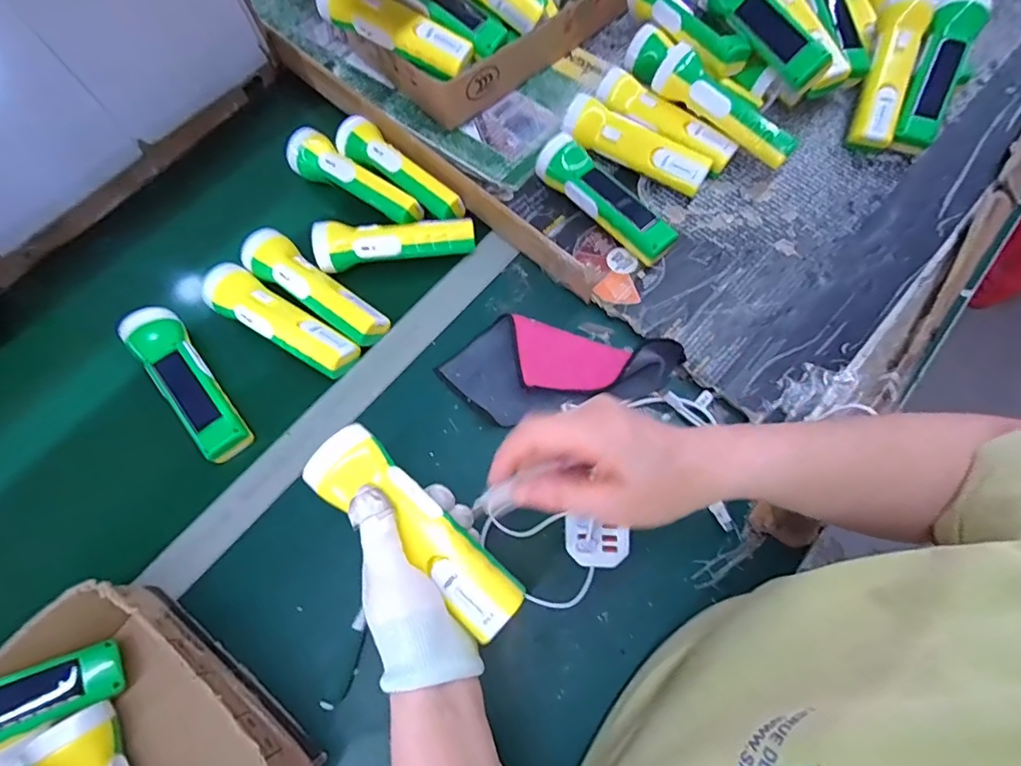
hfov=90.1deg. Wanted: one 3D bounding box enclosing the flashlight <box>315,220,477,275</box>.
[{"bbox_3d":[-0.122,-0.149,0.544,0.166,0.042,0.041,-8,69,0],"label":"flashlight"}]

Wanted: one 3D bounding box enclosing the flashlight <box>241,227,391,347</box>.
[{"bbox_3d":[-0.200,-0.098,0.527,0.170,0.041,0.054,37,75,15],"label":"flashlight"}]

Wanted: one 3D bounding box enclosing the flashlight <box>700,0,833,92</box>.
[{"bbox_3d":[0.268,-0.386,0.542,0.042,0.035,0.174,-29,71,-8],"label":"flashlight"}]

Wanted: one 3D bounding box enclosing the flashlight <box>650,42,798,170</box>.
[{"bbox_3d":[0.228,-0.292,0.536,0.172,0.039,0.042,41,77,16],"label":"flashlight"}]

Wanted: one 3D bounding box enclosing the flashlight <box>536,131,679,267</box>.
[{"bbox_3d":[0.100,-0.195,0.541,0.047,0.041,0.171,-43,74,-12],"label":"flashlight"}]

